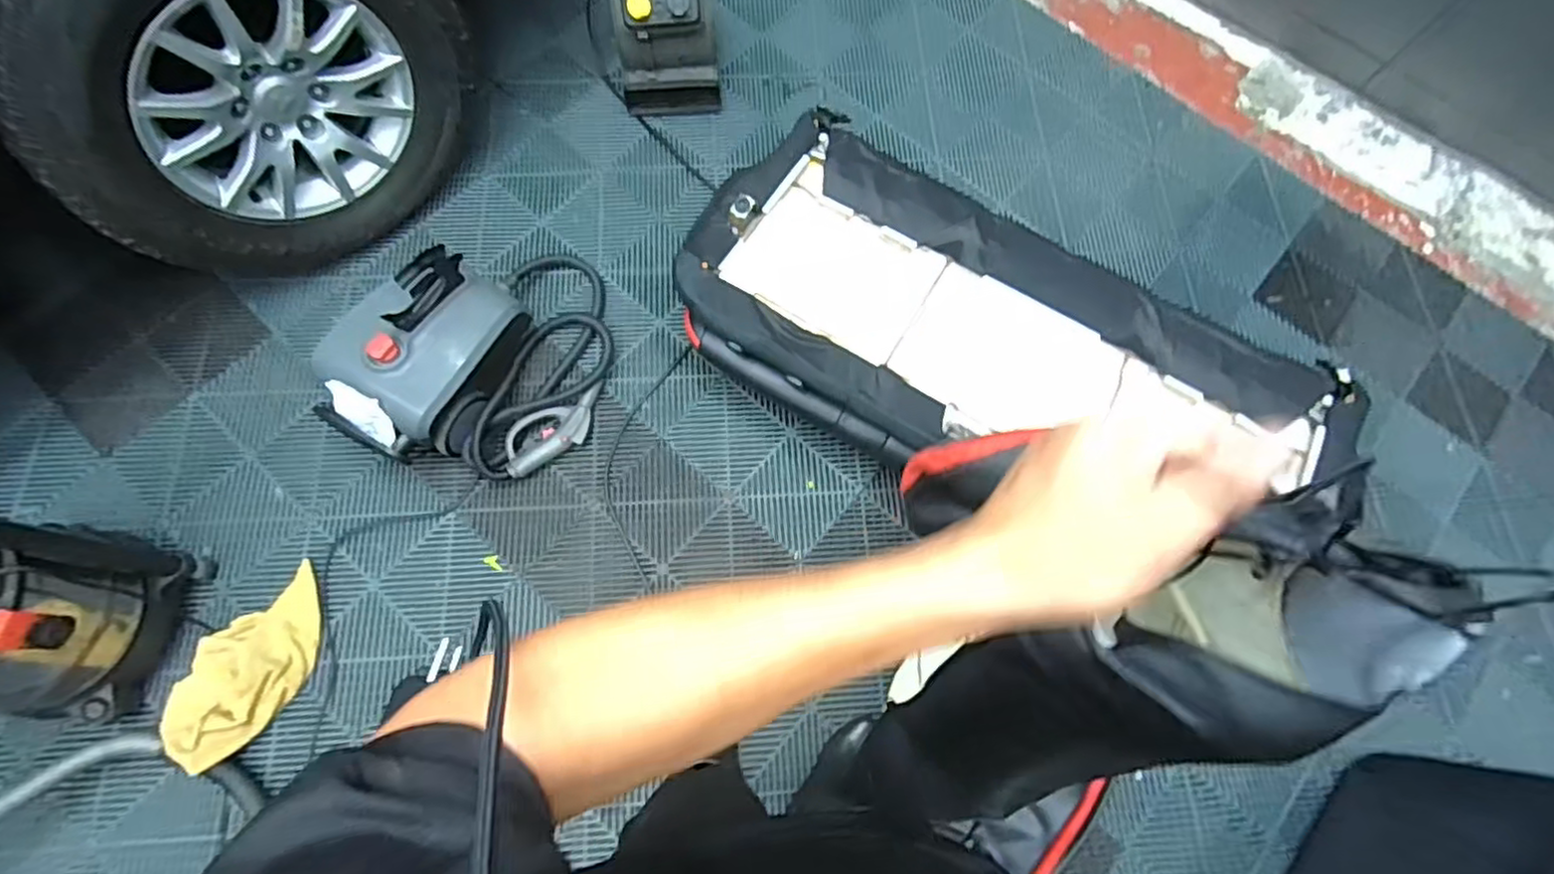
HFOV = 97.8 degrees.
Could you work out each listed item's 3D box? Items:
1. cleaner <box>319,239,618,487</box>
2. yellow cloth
[{"bbox_3d":[-0.579,-0.197,1.368,0.432,0.270,0.570,24,73,5],"label":"cleaner"},{"bbox_3d":[-0.979,0.420,1.275,0.186,0.094,0.368,26,71,5],"label":"yellow cloth"}]

